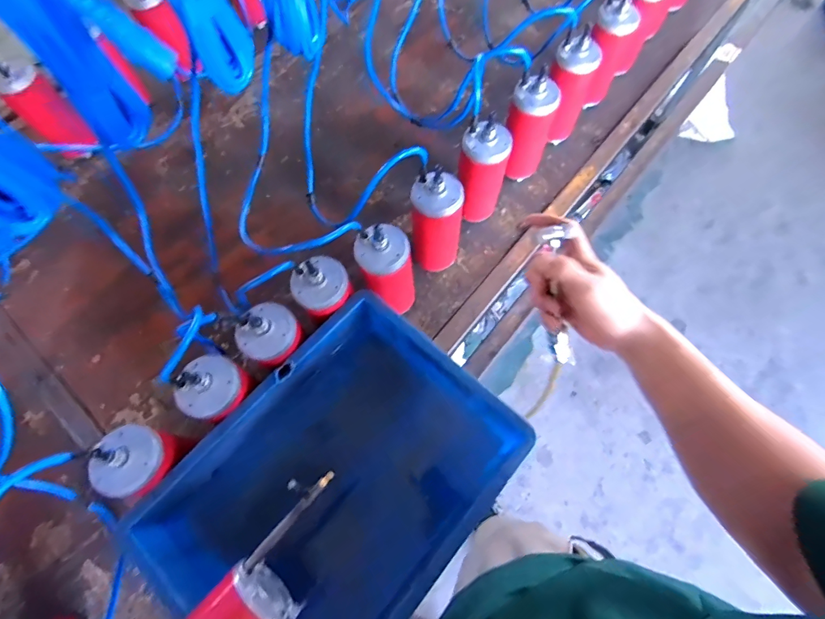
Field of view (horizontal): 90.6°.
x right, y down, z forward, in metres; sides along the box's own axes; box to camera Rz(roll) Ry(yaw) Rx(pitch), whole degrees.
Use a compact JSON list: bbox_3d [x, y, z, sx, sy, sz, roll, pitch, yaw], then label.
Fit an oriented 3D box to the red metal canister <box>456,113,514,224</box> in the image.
[{"bbox_3d":[0.114,-0.222,0.677,0.077,0.170,0.063,6,68,4],"label":"red metal canister"}]

